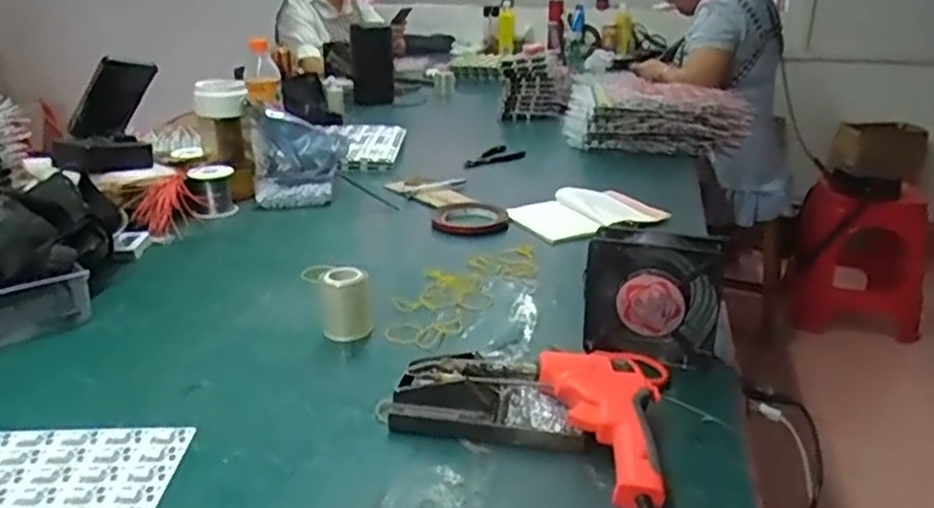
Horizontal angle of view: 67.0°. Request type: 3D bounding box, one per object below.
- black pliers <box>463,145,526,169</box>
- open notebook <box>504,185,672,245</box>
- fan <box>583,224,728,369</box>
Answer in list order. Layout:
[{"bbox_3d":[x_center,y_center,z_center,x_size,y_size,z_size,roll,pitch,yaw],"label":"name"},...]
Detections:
[{"bbox_3d":[0.048,-0.190,1.386,0.155,0.022,0.048,-20,29,-38],"label":"black pliers"},{"bbox_3d":[0.179,-0.068,1.061,0.207,0.016,0.153,-11,25,-26],"label":"open notebook"},{"bbox_3d":[0.172,0.039,0.655,0.122,0.112,0.045,5,24,14],"label":"fan"}]

